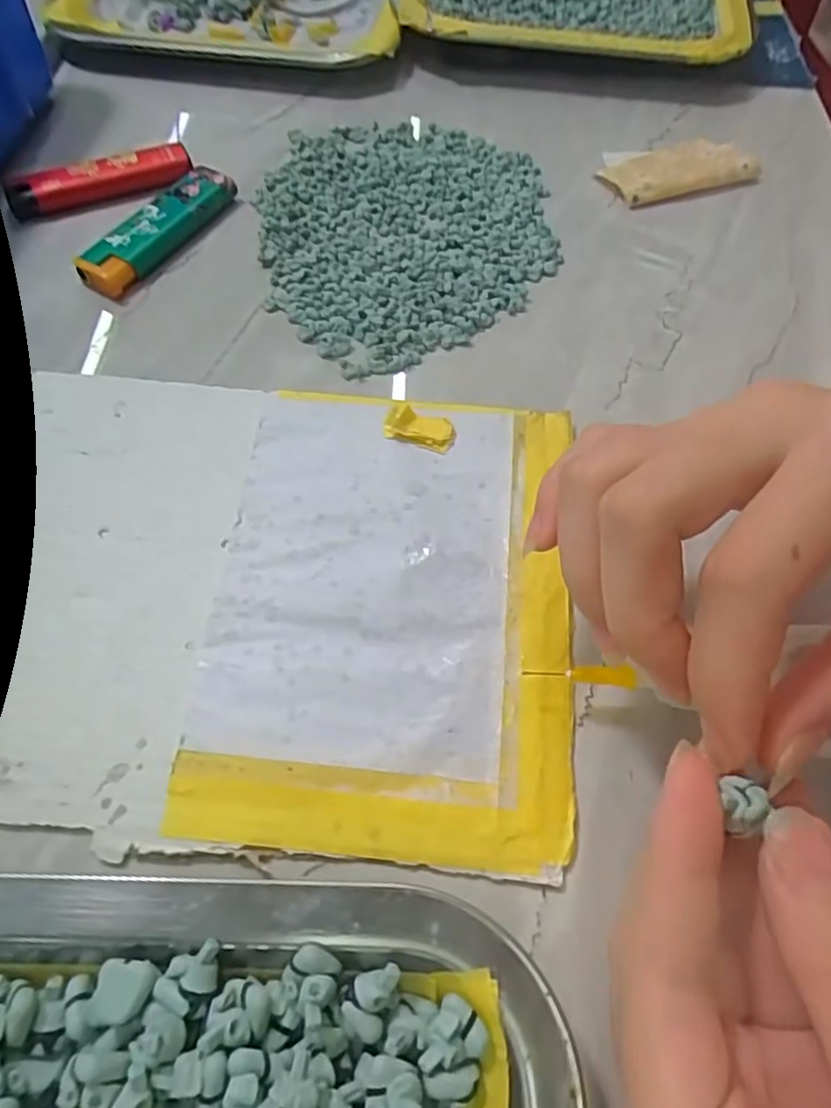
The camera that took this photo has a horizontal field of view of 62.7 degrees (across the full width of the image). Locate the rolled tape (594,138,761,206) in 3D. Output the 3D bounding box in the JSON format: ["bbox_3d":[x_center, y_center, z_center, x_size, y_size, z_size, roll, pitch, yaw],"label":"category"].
[{"bbox_3d":[0.125,-0.185,0.327,0.074,0.008,0.036,-18,63,-12],"label":"rolled tape"}]

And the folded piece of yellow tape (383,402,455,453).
[{"bbox_3d":[0.002,-0.045,0.237,0.025,0.009,0.012,14,61,5],"label":"folded piece of yellow tape"}]

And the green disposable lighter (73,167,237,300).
[{"bbox_3d":[-0.109,-0.138,0.291,0.023,0.012,0.078,28,61,14],"label":"green disposable lighter"}]

